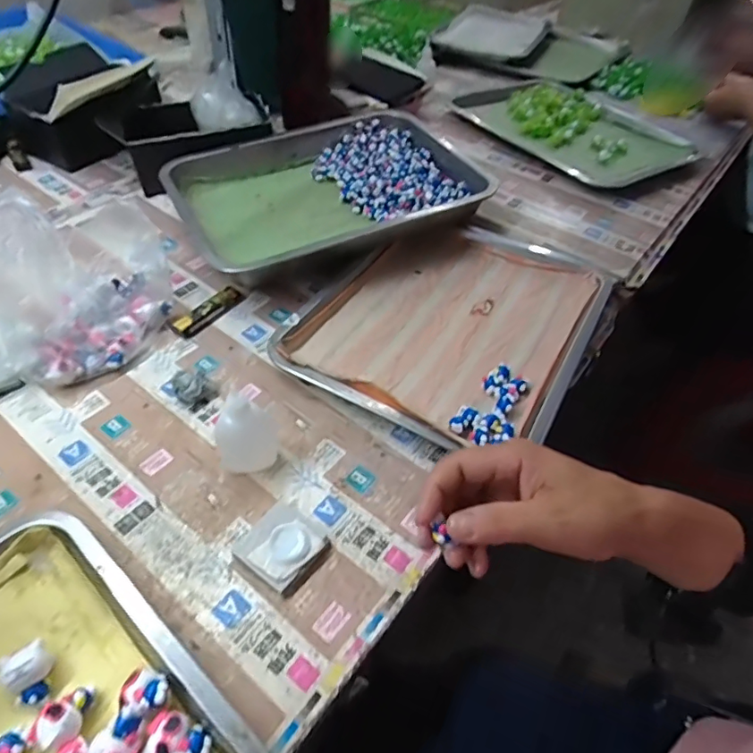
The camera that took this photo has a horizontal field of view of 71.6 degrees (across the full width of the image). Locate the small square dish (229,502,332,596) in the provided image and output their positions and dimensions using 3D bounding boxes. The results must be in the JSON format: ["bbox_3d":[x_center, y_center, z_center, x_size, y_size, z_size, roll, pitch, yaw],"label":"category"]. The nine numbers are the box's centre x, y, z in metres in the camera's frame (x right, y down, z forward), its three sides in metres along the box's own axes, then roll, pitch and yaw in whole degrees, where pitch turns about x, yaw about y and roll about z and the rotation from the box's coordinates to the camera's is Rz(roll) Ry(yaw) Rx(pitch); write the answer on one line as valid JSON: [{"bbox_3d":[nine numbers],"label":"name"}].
[{"bbox_3d":[-0.067,0.119,0.371,0.052,0.015,0.051,32,54,21],"label":"small square dish"}]

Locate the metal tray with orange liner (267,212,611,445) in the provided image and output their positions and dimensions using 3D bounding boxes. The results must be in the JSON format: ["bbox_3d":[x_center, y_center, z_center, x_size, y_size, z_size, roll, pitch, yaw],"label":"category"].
[{"bbox_3d":[0.077,-0.061,0.539,0.259,0.032,0.297,26,52,17],"label":"metal tray with orange liner"}]

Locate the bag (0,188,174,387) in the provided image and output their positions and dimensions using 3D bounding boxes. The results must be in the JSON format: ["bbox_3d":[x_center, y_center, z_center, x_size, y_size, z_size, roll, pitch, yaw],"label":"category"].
[{"bbox_3d":[-0.277,-0.089,0.489,0.159,0.104,0.157,-19,53,-20],"label":"bag"}]

